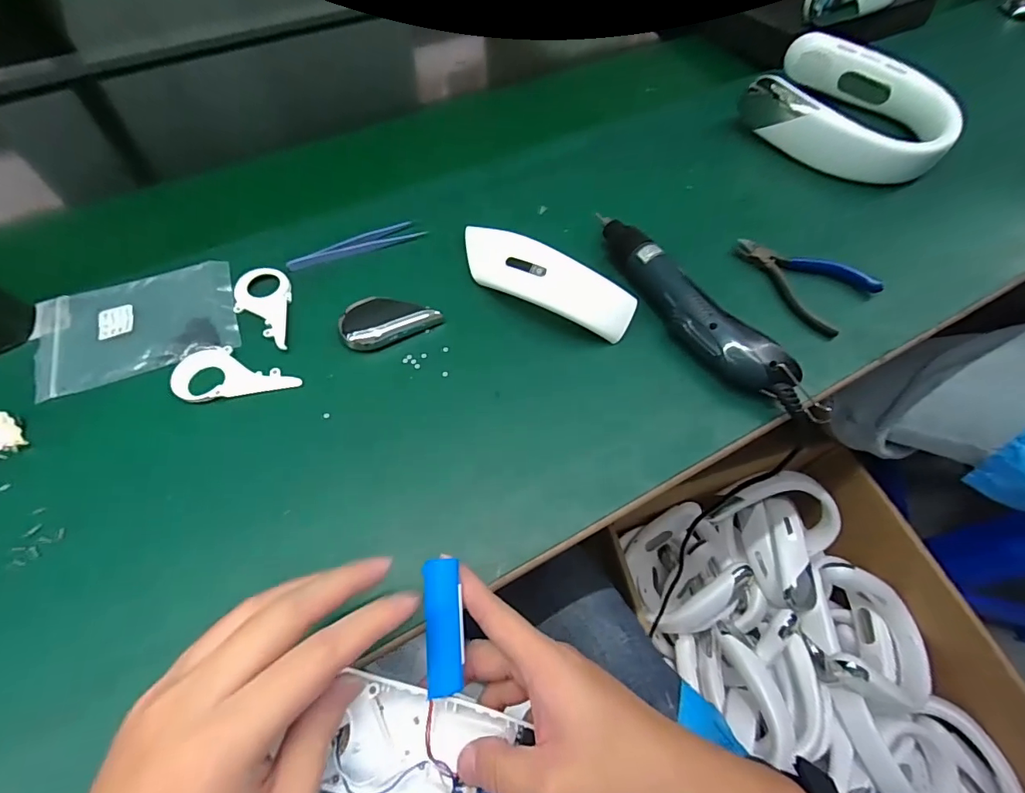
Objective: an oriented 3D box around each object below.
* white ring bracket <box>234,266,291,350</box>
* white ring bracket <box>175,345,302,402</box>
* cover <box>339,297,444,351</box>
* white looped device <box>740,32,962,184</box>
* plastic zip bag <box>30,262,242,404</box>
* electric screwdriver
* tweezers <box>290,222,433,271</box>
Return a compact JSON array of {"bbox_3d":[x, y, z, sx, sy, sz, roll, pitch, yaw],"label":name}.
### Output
[{"bbox_3d":[-0.213,-0.076,0.407,0.046,0.005,0.091,-7,63,-6],"label":"white ring bracket"},{"bbox_3d":[-0.217,-0.021,0.378,0.093,0.004,0.047,-10,63,-8],"label":"white ring bracket"},{"bbox_3d":[-0.105,-0.067,0.406,0.078,0.009,0.044,-23,66,-14],"label":"cover"},{"bbox_3d":[0.375,-0.317,0.536,0.200,0.055,0.165,41,68,18],"label":"white looped device"},{"bbox_3d":[-0.311,-0.061,0.400,0.152,0.006,0.100,-18,65,-11],"label":"plastic zip bag"},{"bbox_3d":[0.144,-0.072,0.404,0.040,0.041,0.233,-32,68,-17],"label":"electric screwdriver"},{"bbox_3d":[-0.145,-0.142,0.446,0.123,0.005,0.023,-19,65,-12],"label":"tweezers"}]

